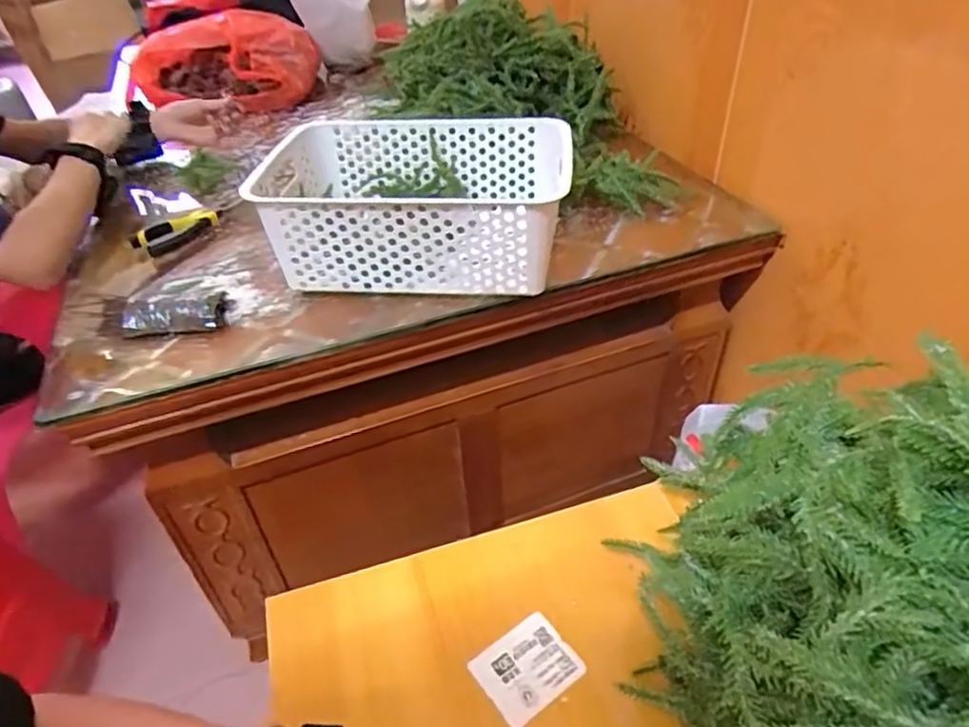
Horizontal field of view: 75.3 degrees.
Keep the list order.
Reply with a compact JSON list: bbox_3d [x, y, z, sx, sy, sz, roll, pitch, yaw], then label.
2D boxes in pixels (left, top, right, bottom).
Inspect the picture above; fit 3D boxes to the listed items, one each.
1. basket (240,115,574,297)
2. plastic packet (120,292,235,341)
[{"bbox_3d":[-0.075,-0.172,0.674,0.296,0.112,0.203,2,41,7],"label":"basket"},{"bbox_3d":[-0.304,-0.047,0.617,0.098,0.027,0.035,-11,41,-8],"label":"plastic packet"}]

